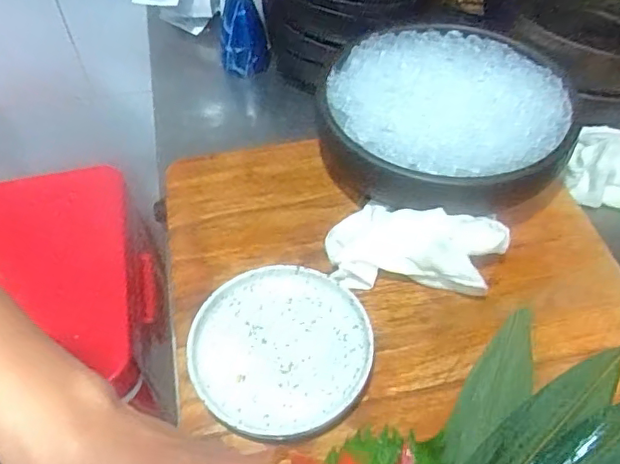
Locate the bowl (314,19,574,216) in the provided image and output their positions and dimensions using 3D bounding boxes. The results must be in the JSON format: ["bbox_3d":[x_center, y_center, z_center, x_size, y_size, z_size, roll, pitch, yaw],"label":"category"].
[{"bbox_3d":[0.134,-0.103,0.542,0.221,0.079,0.232,0,52,0],"label":"bowl"}]

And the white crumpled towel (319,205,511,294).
[{"bbox_3d":[0.088,0.011,0.469,0.142,0.045,0.072,7,52,6],"label":"white crumpled towel"}]

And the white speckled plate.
[{"bbox_3d":[-0.023,0.090,0.428,0.133,0.020,0.133,0,52,0],"label":"white speckled plate"}]

